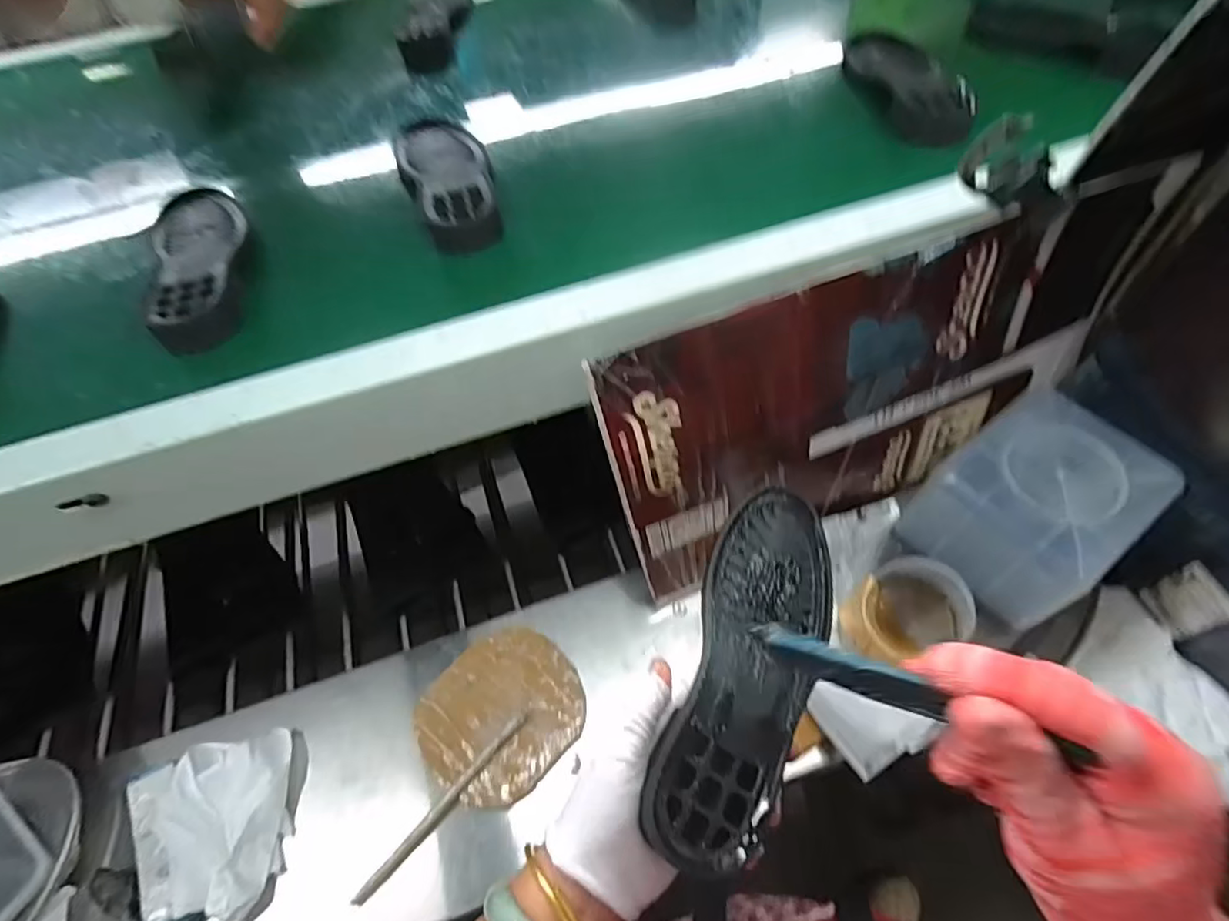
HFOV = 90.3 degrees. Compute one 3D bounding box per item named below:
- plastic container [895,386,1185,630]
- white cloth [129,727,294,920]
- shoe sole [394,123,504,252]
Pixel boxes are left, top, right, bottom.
[{"bbox_3d":[0.354,0.039,0.515,0.140,0.110,0.129,-30,57,-15],"label":"plastic container"},{"bbox_3d":[-0.356,0.329,0.540,0.134,0.036,0.145,-15,54,-5],"label":"white cloth"},{"bbox_3d":[-0.151,-0.259,0.545,0.080,0.024,0.215,-16,54,-6],"label":"shoe sole"}]

